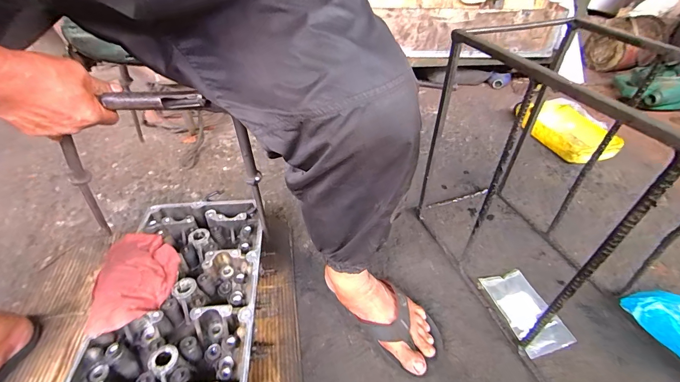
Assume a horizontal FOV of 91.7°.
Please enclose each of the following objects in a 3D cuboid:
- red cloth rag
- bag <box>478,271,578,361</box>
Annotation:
[{"bbox_3d":[-0.314,0.132,0.513,0.108,0.030,0.161,-9,39,-14],"label":"red cloth rag"},{"bbox_3d":[0.348,0.221,0.620,0.100,0.019,0.152,-11,43,-14],"label":"bag"}]

